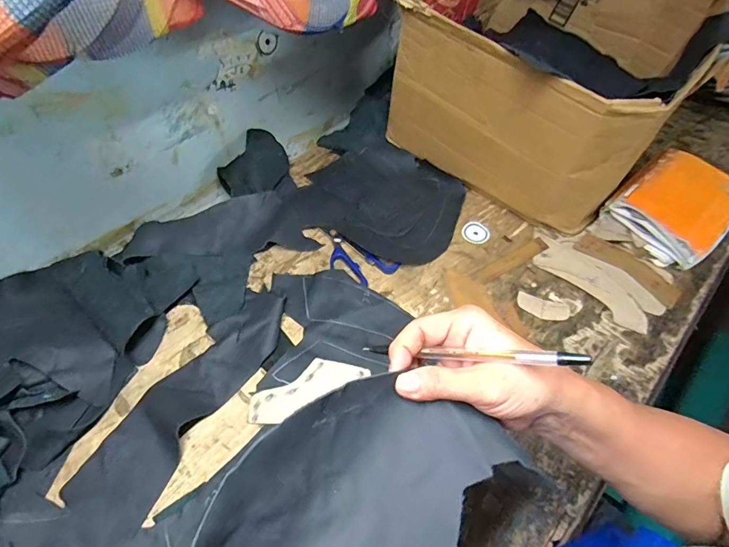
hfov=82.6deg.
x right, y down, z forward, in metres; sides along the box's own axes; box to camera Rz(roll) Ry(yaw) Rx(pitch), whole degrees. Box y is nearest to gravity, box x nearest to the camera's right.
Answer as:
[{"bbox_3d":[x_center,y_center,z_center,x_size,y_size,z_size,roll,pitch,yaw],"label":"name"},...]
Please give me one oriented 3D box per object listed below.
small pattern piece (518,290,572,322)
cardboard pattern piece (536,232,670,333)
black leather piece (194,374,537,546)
[{"bbox_3d":[0.234,0.044,0.542,0.066,0.005,0.032,15,53,12],"label":"small pattern piece"},{"bbox_3d":[0.318,0.005,0.574,0.076,0.006,0.174,-34,59,-24],"label":"cardboard pattern piece"},{"bbox_3d":[-0.020,0.150,0.207,0.127,0.028,0.221,37,68,2],"label":"black leather piece"}]

